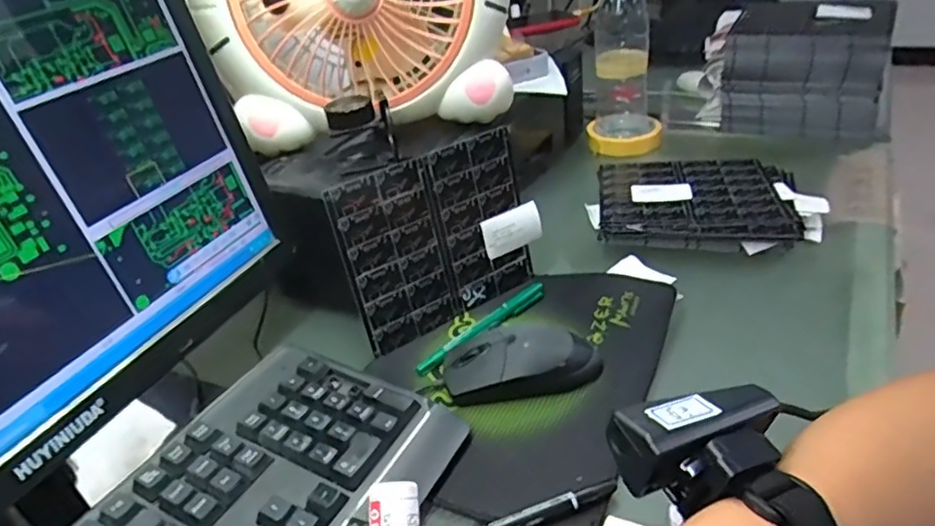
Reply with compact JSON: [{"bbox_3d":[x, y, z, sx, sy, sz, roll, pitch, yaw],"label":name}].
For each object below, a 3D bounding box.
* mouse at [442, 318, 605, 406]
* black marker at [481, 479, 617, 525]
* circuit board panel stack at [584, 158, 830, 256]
[{"bbox_3d":[0.039,0.070,0.446,0.109,0.033,0.053,-4,32,6],"label":"mouse"},{"bbox_3d":[0.034,0.145,0.353,0.107,0.013,0.012,-15,32,-11],"label":"black marker"},{"bbox_3d":[0.237,-0.065,0.629,0.209,0.027,0.148,3,33,16],"label":"circuit board panel stack"}]

